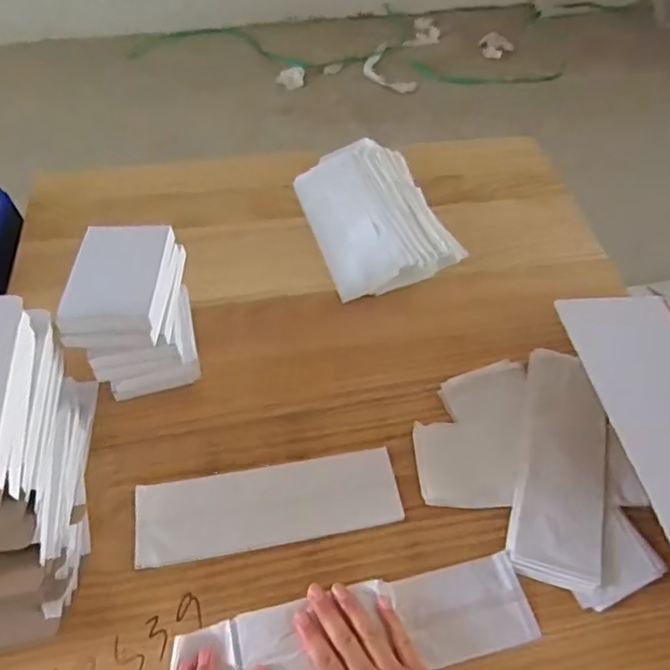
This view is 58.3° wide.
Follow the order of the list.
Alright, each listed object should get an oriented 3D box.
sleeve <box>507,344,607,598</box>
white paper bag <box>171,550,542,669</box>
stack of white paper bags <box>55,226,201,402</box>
[{"bbox_3d":[0.231,0.121,0.610,0.083,0.004,0.255,13,53,10],"label":"sleeve"},{"bbox_3d":[0.021,0.253,0.501,0.298,0.014,0.086,-8,53,-9],"label":"white paper bag"},{"bbox_3d":[-0.205,-0.018,0.624,0.105,0.155,0.125,-7,53,-6],"label":"stack of white paper bags"}]

